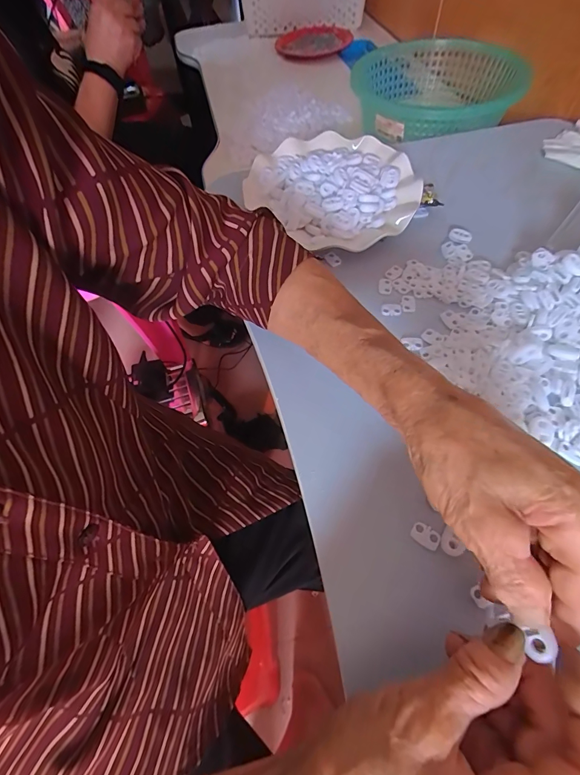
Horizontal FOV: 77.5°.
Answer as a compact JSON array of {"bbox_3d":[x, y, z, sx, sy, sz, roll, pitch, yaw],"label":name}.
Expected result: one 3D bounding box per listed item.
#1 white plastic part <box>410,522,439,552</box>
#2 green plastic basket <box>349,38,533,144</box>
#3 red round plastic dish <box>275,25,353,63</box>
[{"bbox_3d":[0.089,0.097,0.236,0.018,0.004,0.013,31,66,20],"label":"white plastic part"},{"bbox_3d":[0.218,-0.425,0.524,0.217,0.077,0.254,-28,62,-12],"label":"green plastic basket"},{"bbox_3d":[0.042,-0.770,0.812,0.180,0.030,0.201,9,61,10],"label":"red round plastic dish"}]

